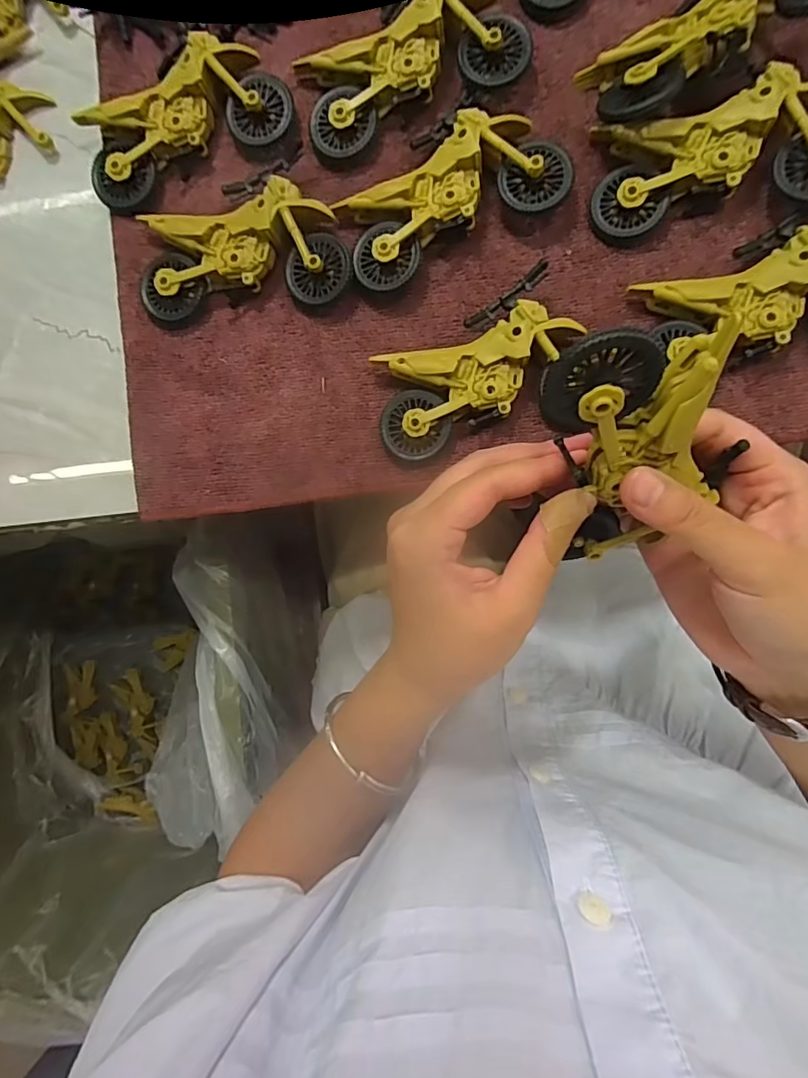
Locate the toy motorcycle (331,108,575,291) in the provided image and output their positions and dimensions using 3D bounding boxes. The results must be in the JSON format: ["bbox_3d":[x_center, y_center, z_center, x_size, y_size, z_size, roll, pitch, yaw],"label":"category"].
[{"bbox_3d":[0.022,-0.181,0.268,0.113,0.022,0.063,-21,89,6],"label":"toy motorcycle"}]

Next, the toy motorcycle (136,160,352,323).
[{"bbox_3d":[-0.089,-0.157,0.279,0.111,0.023,0.067,-8,91,6],"label":"toy motorcycle"}]

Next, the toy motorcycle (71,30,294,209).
[{"bbox_3d":[-0.120,-0.226,0.282,0.113,0.023,0.052,-22,89,6],"label":"toy motorcycle"}]

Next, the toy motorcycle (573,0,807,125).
[{"bbox_3d":[0.144,-0.236,0.243,0.111,0.023,0.054,-26,68,12],"label":"toy motorcycle"}]

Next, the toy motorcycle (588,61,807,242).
[{"bbox_3d":[0.152,-0.185,0.251,0.112,0.029,0.058,-2,91,6],"label":"toy motorcycle"}]

